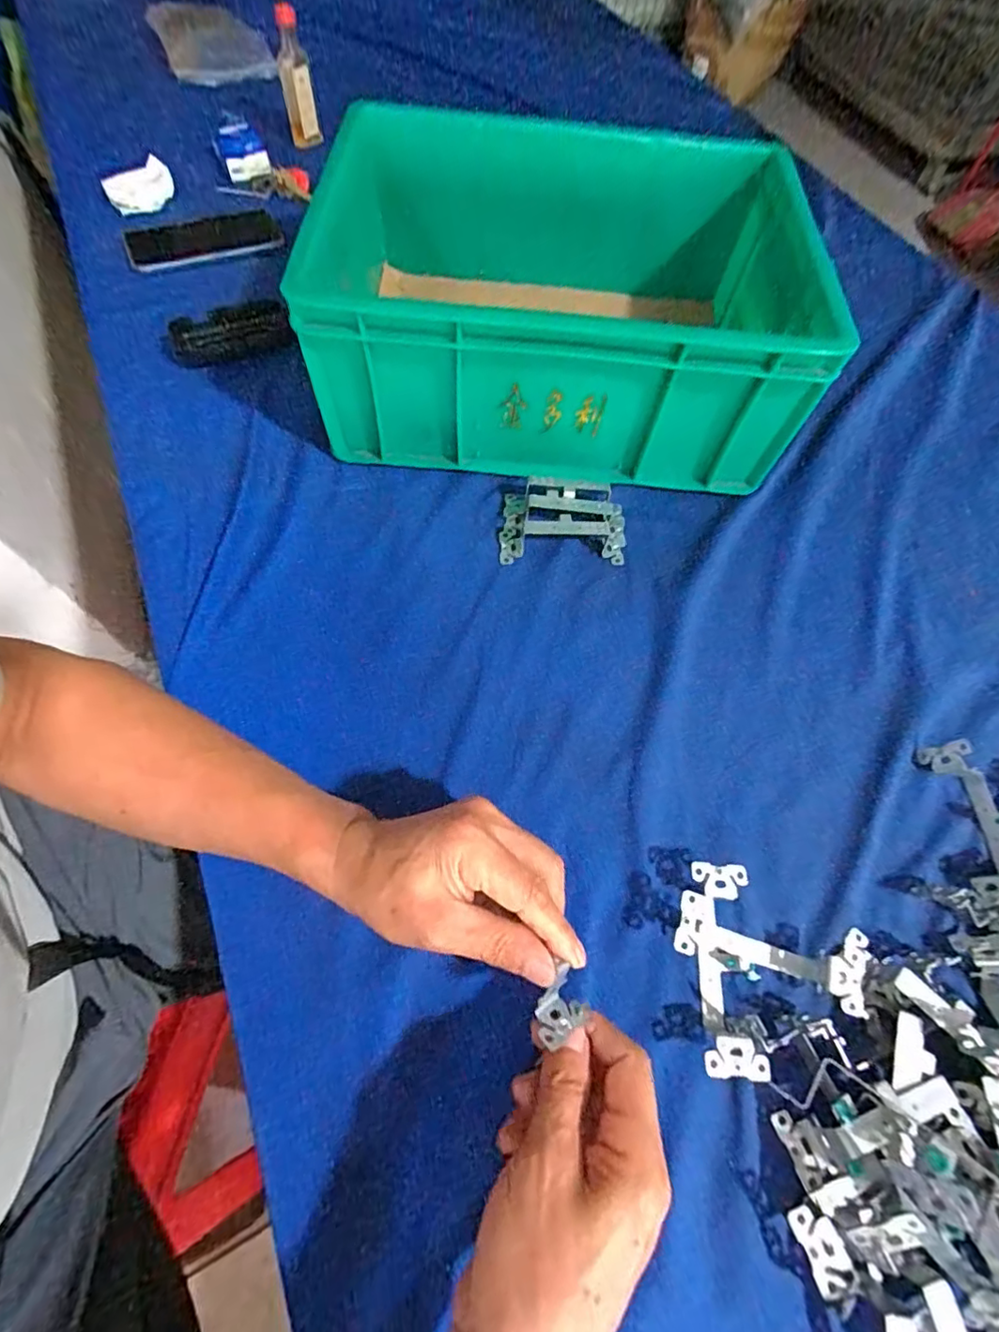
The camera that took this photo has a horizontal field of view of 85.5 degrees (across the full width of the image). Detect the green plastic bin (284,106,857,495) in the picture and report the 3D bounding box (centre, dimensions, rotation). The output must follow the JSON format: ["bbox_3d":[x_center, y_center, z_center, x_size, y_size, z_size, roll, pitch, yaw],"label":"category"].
[{"bbox_3d":[0.058,-0.333,0.497,0.405,0.147,0.303,2,64,-2],"label":"green plastic bin"}]

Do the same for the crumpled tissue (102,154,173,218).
[{"bbox_3d":[-0.418,-0.558,0.635,0.089,0.044,0.032,-9,63,17],"label":"crumpled tissue"}]

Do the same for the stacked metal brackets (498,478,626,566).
[{"bbox_3d":[0.055,-0.125,0.463,0.107,0.029,0.068,0,64,-3],"label":"stacked metal brackets"}]

